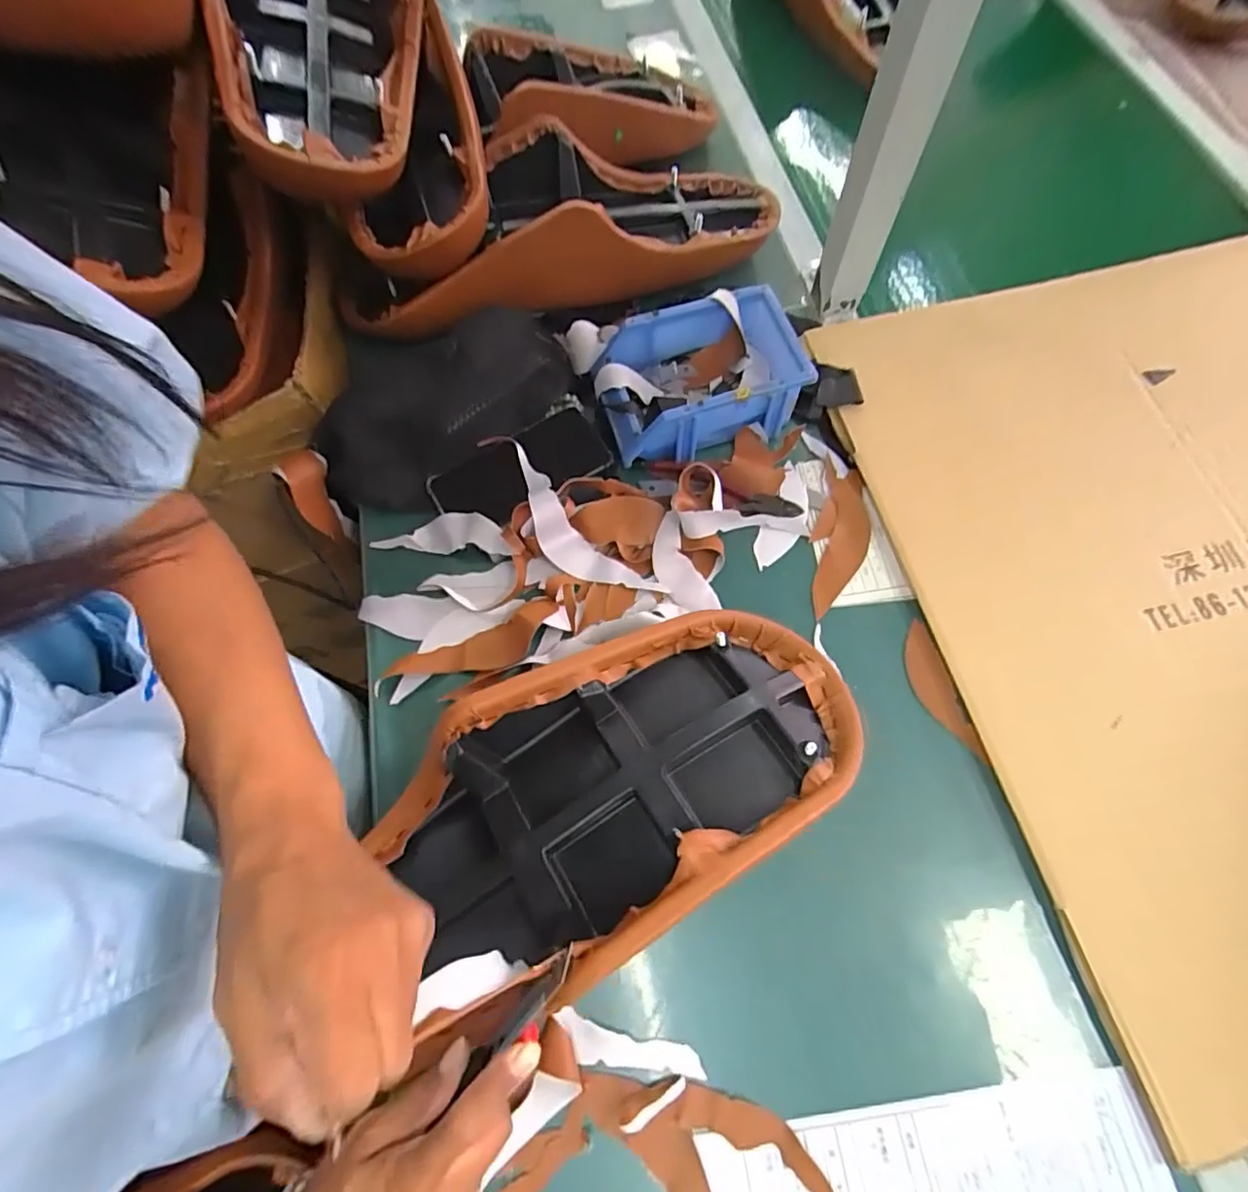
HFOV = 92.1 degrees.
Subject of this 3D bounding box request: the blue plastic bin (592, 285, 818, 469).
[{"bbox_3d":[0.075,-0.208,0.568,0.196,0.068,0.124,-15,69,-4],"label":"blue plastic bin"}]

